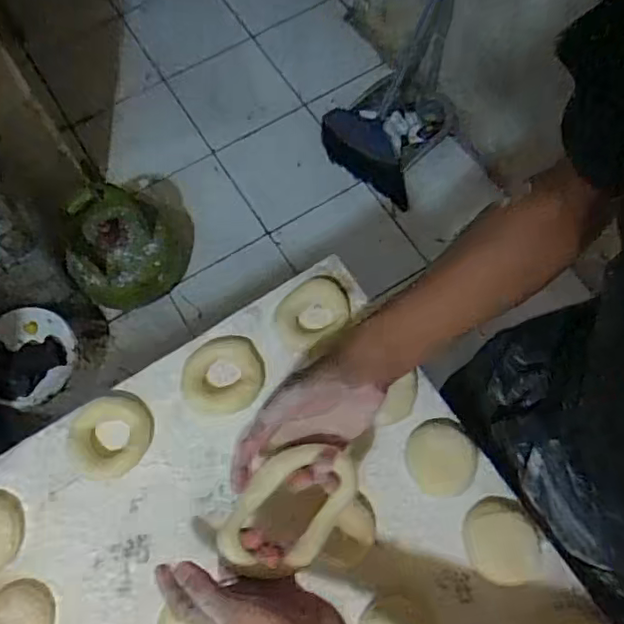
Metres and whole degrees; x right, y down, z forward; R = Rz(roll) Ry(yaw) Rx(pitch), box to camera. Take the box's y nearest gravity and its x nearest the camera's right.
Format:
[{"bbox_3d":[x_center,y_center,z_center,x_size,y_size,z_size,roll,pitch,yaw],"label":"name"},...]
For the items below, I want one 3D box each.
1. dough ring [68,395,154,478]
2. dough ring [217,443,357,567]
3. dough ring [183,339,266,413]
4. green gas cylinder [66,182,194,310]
[{"bbox_3d":[-0.182,0.112,0.541,0.068,0.018,0.072,0,70,0],"label":"dough ring"},{"bbox_3d":[-0.015,0.145,0.445,0.067,0.020,0.107,34,73,12],"label":"dough ring"},{"bbox_3d":[-0.082,0.057,0.558,0.070,0.013,0.073,0,70,0],"label":"dough ring"},{"bbox_3d":[-0.419,-0.163,1.400,0.250,0.240,0.237,0,70,0],"label":"green gas cylinder"}]

